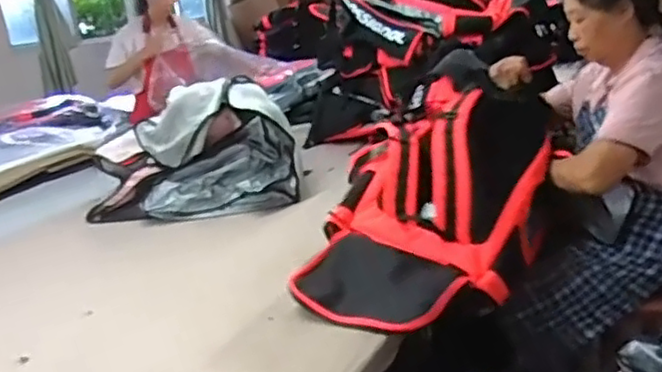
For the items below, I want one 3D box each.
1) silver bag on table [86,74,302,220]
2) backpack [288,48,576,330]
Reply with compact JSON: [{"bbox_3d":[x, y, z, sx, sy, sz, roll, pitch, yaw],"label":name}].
[{"bbox_3d":[-0.374,-0.106,1.807,0.519,0.313,0.309,-10,17,-13],"label":"silver bag on table"},{"bbox_3d":[0.221,0.006,1.349,0.458,0.402,0.662,-1,17,18],"label":"backpack"}]

